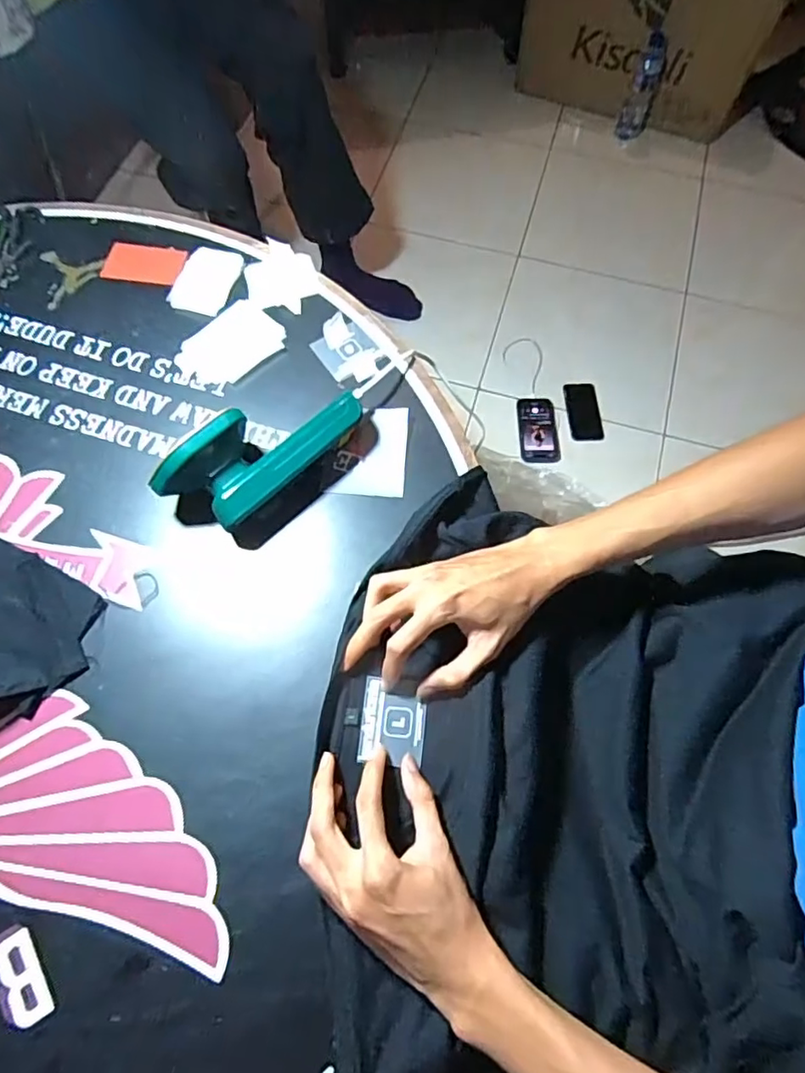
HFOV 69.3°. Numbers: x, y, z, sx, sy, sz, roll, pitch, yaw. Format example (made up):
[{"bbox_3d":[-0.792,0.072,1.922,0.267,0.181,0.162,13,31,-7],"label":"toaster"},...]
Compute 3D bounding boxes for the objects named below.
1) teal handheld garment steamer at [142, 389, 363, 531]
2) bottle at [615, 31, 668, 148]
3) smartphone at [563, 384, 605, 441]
[{"bbox_3d":[-0.122,-0.078,0.520,0.187,0.076,0.079,-40,74,-14],"label":"teal handheld garment steamer"},{"bbox_3d":[0.607,-1.128,1.474,0.073,0.230,0.068,19,47,7],"label":"bottle"},{"bbox_3d":[0.386,-0.267,1.243,0.073,0.007,0.138,-3,69,-1],"label":"smartphone"}]

